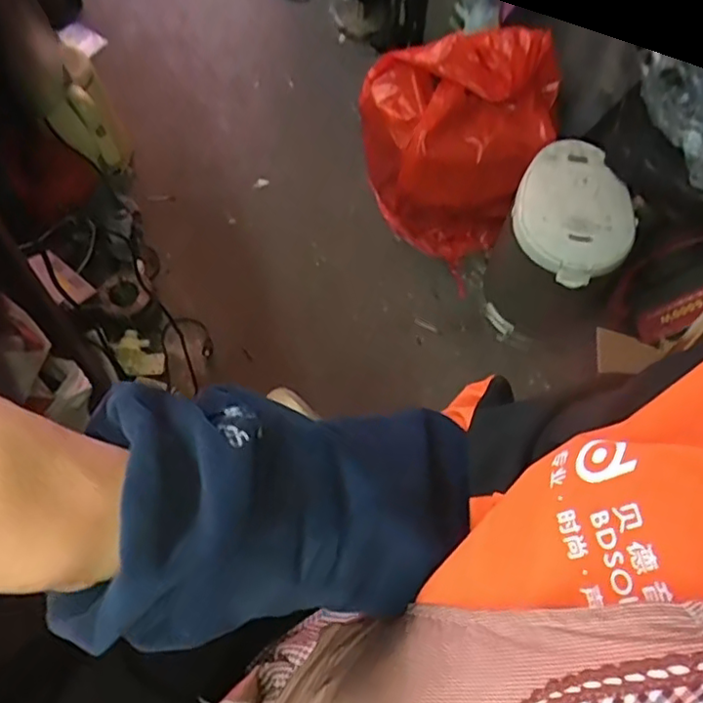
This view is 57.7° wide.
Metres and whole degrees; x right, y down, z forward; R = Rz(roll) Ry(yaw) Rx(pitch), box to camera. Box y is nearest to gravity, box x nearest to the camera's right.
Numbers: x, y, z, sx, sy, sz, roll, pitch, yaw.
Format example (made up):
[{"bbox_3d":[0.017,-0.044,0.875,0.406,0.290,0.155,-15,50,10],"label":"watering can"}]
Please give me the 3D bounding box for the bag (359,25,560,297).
[{"bbox_3d":[0.235,-0.491,1.441,0.381,0.361,0.556,26,67,10],"label":"bag"}]

